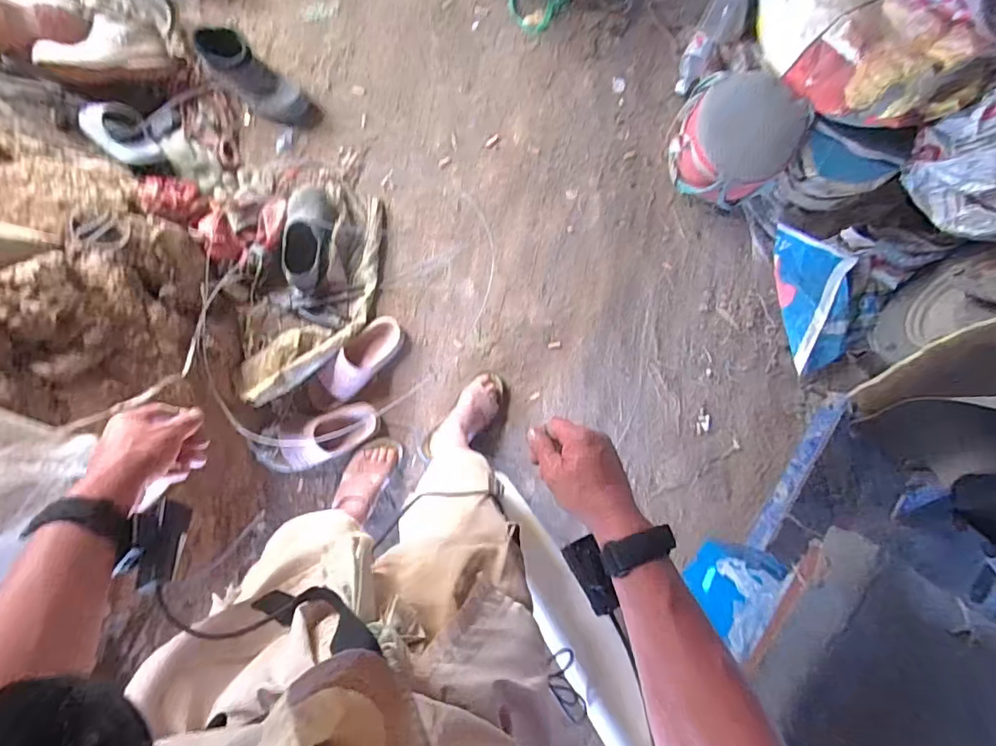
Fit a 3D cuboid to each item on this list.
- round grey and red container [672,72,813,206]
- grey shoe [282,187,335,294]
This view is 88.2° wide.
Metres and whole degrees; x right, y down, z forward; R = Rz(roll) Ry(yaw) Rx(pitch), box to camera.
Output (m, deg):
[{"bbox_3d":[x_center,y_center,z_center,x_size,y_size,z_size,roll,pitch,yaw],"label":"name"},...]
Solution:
[{"bbox_3d":[0.579,-0.547,1.227,0.262,0.251,0.242,3,95,-9],"label":"round grey and red container"},{"bbox_3d":[-0.457,-0.330,1.248,0.112,0.083,0.258,4,92,-7],"label":"grey shoe"}]

